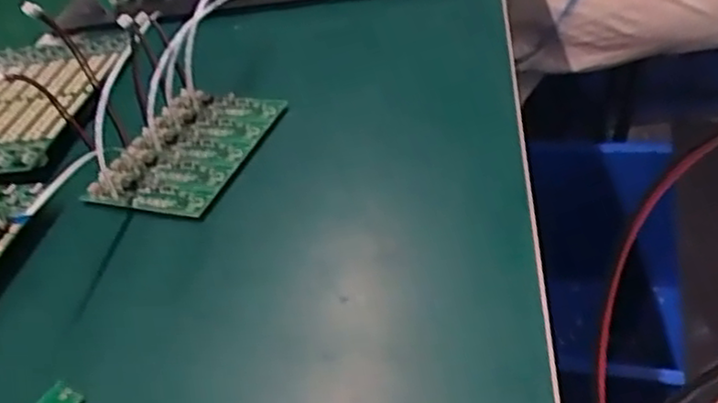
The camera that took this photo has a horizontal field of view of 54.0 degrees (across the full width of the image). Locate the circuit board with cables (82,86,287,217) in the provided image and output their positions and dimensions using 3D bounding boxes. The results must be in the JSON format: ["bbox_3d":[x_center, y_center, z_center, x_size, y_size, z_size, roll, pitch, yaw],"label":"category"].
[{"bbox_3d":[-0.101,-0.034,0.421,0.076,0.011,0.106,6,44,24],"label":"circuit board with cables"}]

